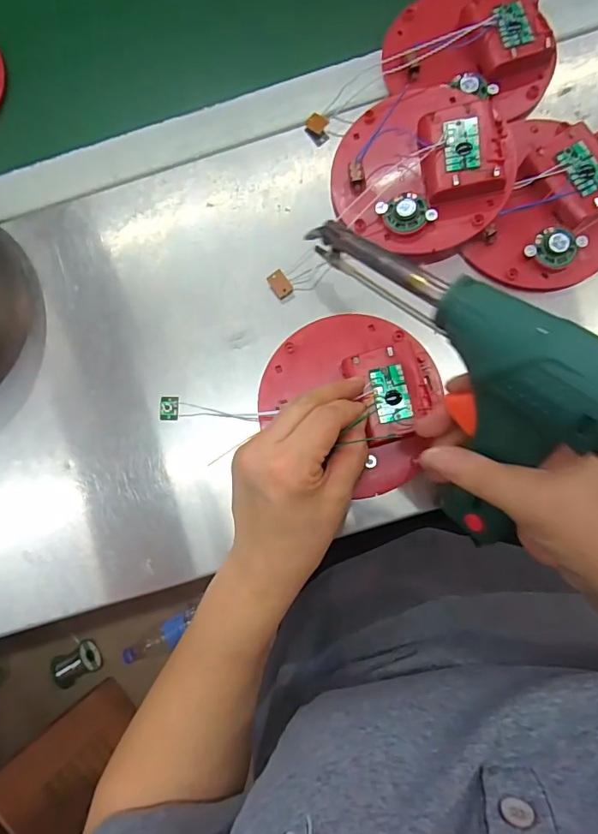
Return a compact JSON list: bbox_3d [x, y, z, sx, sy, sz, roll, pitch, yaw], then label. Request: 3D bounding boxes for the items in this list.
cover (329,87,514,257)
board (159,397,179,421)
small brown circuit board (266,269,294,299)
[{"bbox_3d":[0.083,-0.175,0.333,0.116,0.038,0.123,-1,82,4],"label":"cover"},{"bbox_3d":[-0.091,-0.006,0.337,0.013,0.004,0.017,-2,81,4],"label":"board"},{"bbox_3d":[-0.013,-0.095,0.342,0.013,0.004,0.018,-31,99,14],"label":"small brown circuit board"}]

